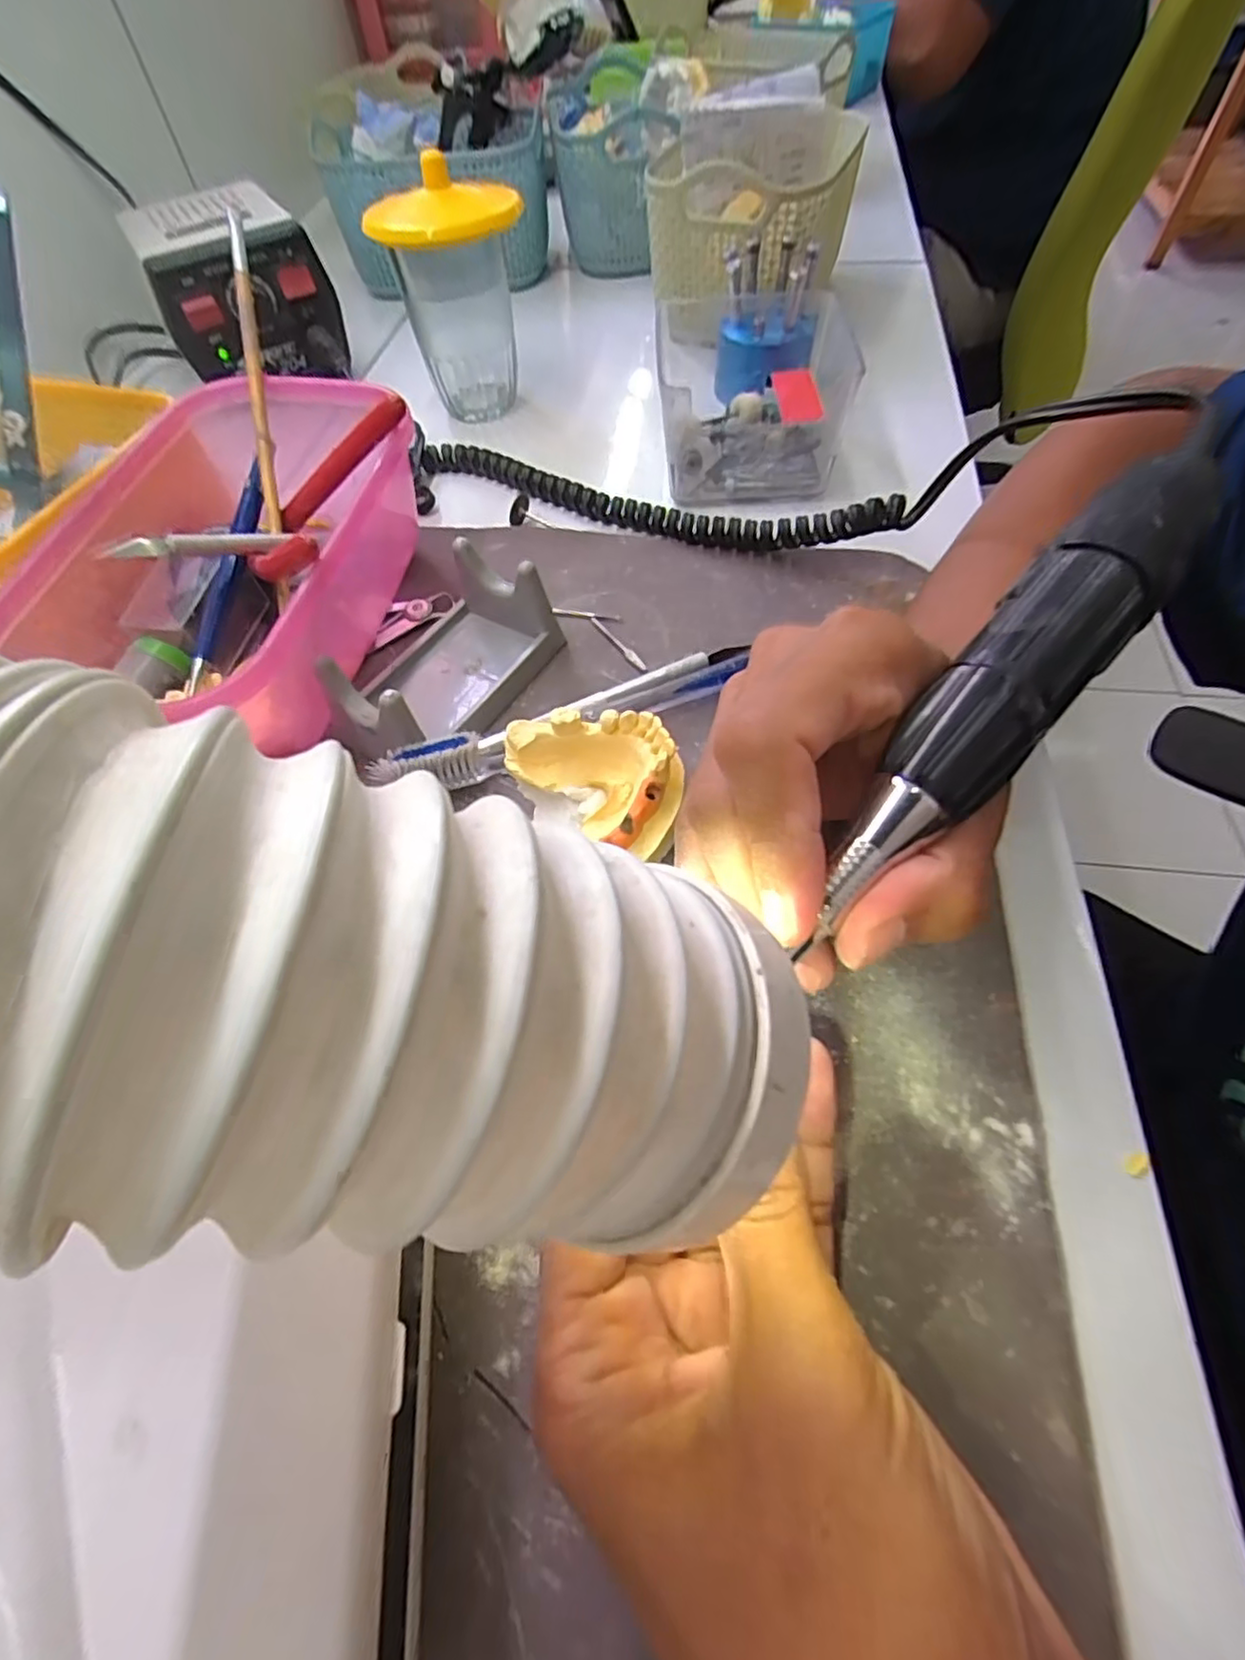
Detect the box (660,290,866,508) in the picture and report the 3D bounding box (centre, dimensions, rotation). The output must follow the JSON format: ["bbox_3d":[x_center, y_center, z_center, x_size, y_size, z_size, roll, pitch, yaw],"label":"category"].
[{"bbox_3d":[0.068,-0.241,0.362,0.097,0.060,0.113,-4,58,2],"label":"box"}]

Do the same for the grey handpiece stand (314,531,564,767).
[{"bbox_3d":[-0.075,-0.071,0.277,0.056,0.037,0.099,25,63,18],"label":"grey handpiece stand"}]

